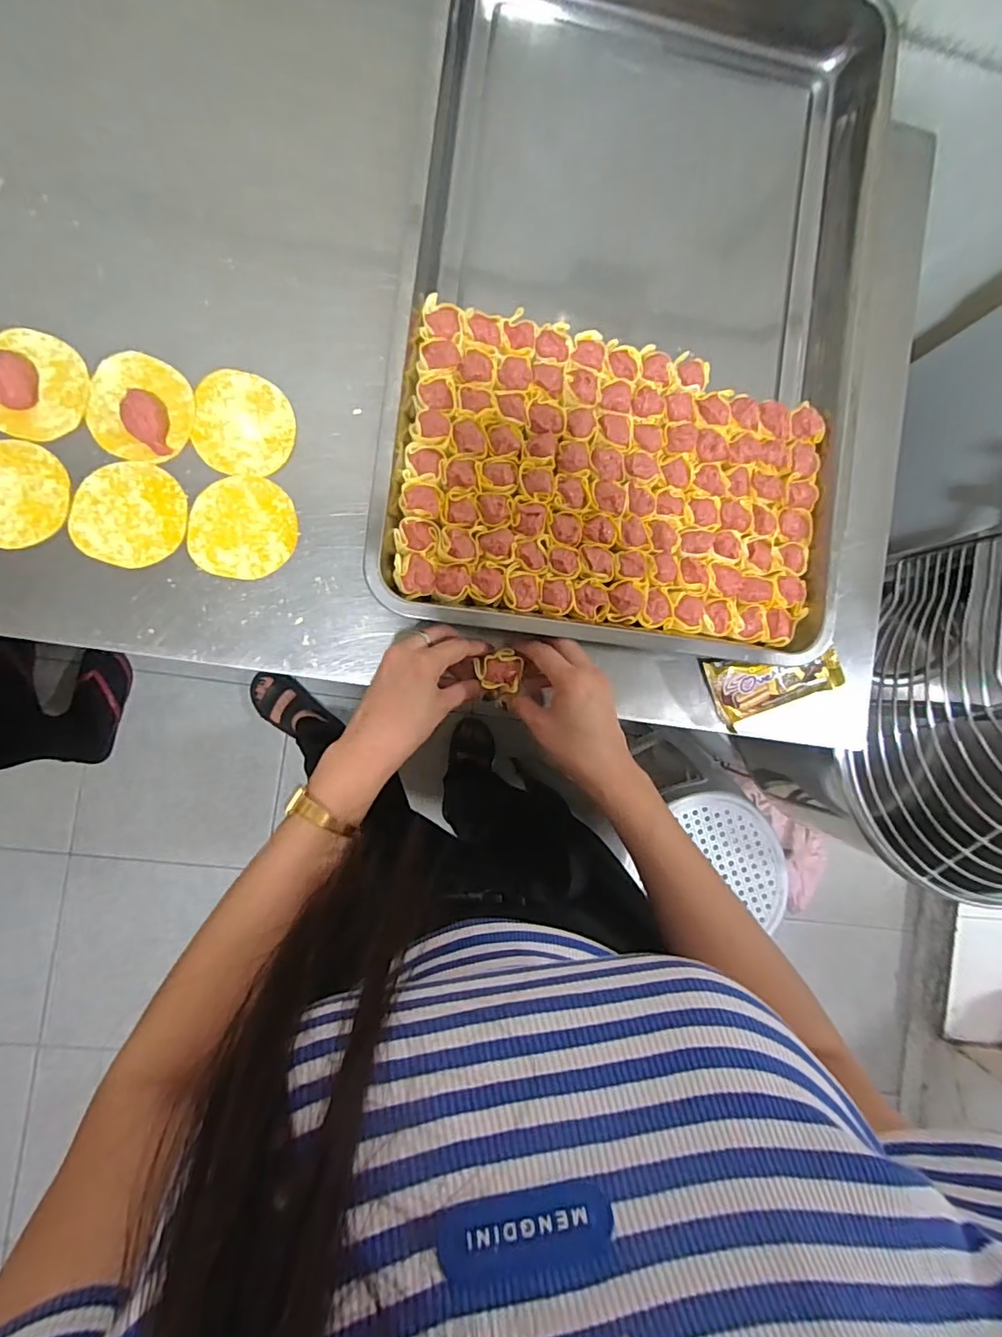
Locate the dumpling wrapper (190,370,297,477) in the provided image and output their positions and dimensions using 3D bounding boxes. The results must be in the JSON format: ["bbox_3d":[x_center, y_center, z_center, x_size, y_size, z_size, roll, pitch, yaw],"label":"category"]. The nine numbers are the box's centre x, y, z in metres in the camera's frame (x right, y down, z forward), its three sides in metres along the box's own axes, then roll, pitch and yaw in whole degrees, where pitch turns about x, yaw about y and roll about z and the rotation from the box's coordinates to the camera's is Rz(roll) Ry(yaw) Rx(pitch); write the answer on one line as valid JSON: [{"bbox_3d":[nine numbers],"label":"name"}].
[{"bbox_3d":[-0.211,-0.202,0.459,0.077,0.004,0.083,0,89,-8],"label":"dumpling wrapper"}]

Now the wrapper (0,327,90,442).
[{"bbox_3d":[-0.369,-0.224,0.431,0.082,0.021,0.079,36,85,-6],"label":"wrapper"}]

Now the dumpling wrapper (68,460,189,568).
[{"bbox_3d":[-0.298,-0.124,0.449,0.081,0.004,0.082,0,88,-11],"label":"dumpling wrapper"}]

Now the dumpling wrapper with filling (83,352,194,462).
[{"bbox_3d":[-0.288,-0.210,0.438,0.078,0.025,0.082,0,89,-8],"label":"dumpling wrapper with filling"}]

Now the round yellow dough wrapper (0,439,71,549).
[{"bbox_3d":[-0.386,-0.136,0.436,0.084,0.005,0.080,0,92,-10],"label":"round yellow dough wrapper"}]

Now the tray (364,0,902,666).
[{"bbox_3d":[0.114,-0.325,0.490,0.388,0.070,0.612,7,88,-8],"label":"tray"}]

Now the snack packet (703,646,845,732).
[{"bbox_3d":[0.248,0.015,0.496,0.125,0.016,0.057,-9,90,-8],"label":"snack packet"}]

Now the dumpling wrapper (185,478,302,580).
[{"bbox_3d":[-0.211,-0.116,0.459,0.082,0.004,0.082,0,89,-8],"label":"dumpling wrapper"}]

